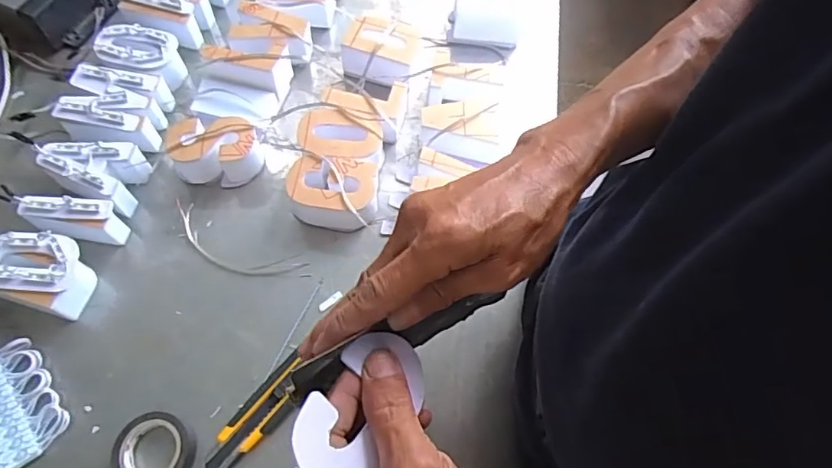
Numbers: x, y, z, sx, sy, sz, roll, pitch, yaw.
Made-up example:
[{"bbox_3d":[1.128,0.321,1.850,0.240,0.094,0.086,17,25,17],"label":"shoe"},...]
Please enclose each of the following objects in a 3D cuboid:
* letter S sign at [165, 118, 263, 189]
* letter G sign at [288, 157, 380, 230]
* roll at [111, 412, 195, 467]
[{"bbox_3d":[-0.204,-0.085,0.540,0.089,0.044,0.057,-5,66,-5],"label":"letter S sign"},{"bbox_3d":[-0.082,-0.040,0.527,0.082,0.044,0.057,3,65,-1],"label":"letter G sign"},{"bbox_3d":[-0.215,0.177,0.433,0.058,0.021,0.058,1,66,-2],"label":"roll"}]

